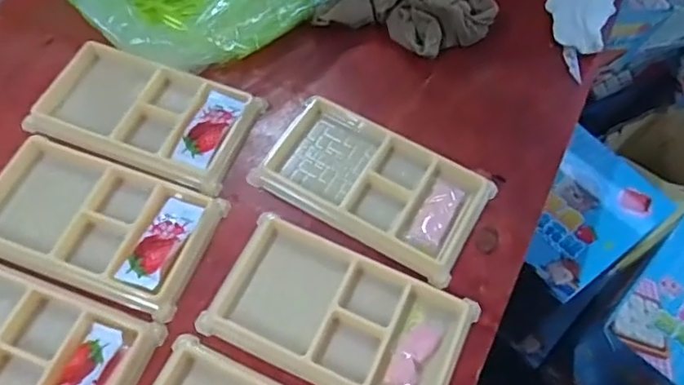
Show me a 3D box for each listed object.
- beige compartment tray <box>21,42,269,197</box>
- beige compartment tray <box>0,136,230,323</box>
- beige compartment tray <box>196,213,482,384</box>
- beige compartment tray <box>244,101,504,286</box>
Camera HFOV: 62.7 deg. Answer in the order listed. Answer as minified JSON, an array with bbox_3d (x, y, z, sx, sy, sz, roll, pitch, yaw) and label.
[{"bbox_3d":[-0.128,-0.054,0.372,0.133,0.013,0.080,20,61,7],"label":"beige compartment tray"},{"bbox_3d":[-0.146,0.015,0.332,0.132,0.012,0.080,19,61,7],"label":"beige compartment tray"},{"bbox_3d":[0.000,0.068,0.312,0.138,0.010,0.075,25,62,10],"label":"beige compartment tray"},{"bbox_3d":[0.020,-0.006,0.355,0.135,0.011,0.075,29,63,12],"label":"beige compartment tray"}]

